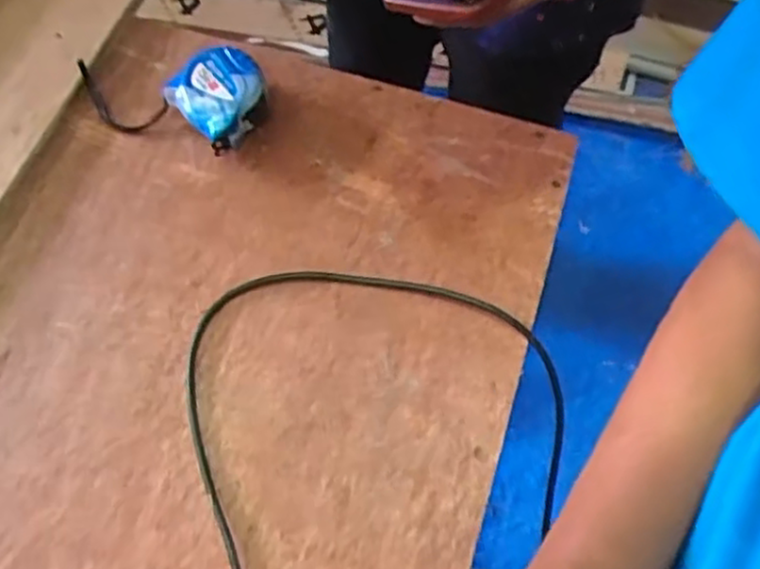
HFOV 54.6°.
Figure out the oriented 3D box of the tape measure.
[{"bbox_3d":[-0.139,-0.166,0.647,0.070,0.047,0.076,-39,72,-17],"label":"tape measure"}]

